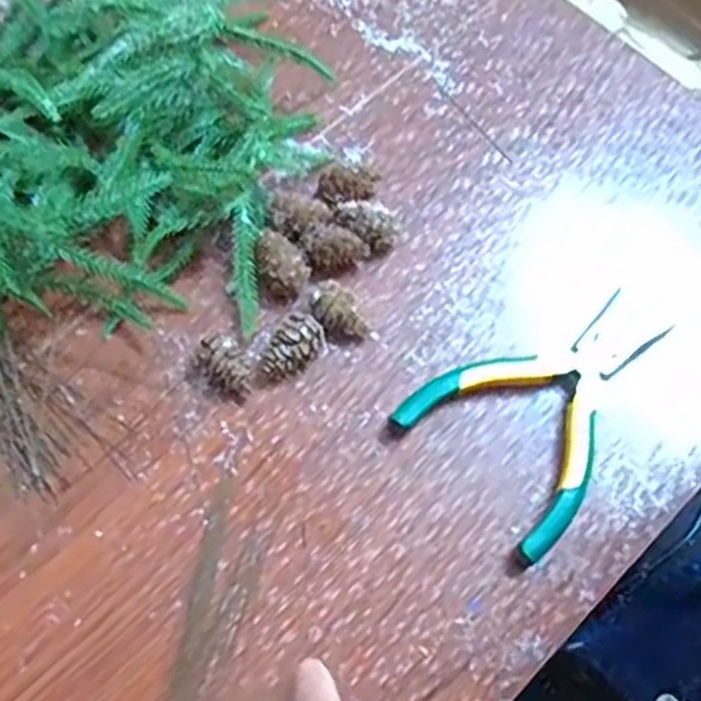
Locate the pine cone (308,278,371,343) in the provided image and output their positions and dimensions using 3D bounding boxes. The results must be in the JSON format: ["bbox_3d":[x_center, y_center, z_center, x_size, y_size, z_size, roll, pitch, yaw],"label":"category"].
[{"bbox_3d":[-0.007,-0.018,0.394,0.021,0.023,0.032,-37,72,-15],"label":"pine cone"}]

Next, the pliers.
[{"bbox_3d":[0.107,0.023,0.383,0.144,0.017,0.095,-38,73,-15],"label":"pliers"}]

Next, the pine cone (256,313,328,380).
[{"bbox_3d":[-0.031,-0.001,0.387,0.021,0.022,0.038,42,73,15],"label":"pine cone"}]

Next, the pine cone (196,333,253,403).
[{"bbox_3d":[-0.065,0.009,0.383,0.023,0.021,0.032,-30,70,-12],"label":"pine cone"}]

